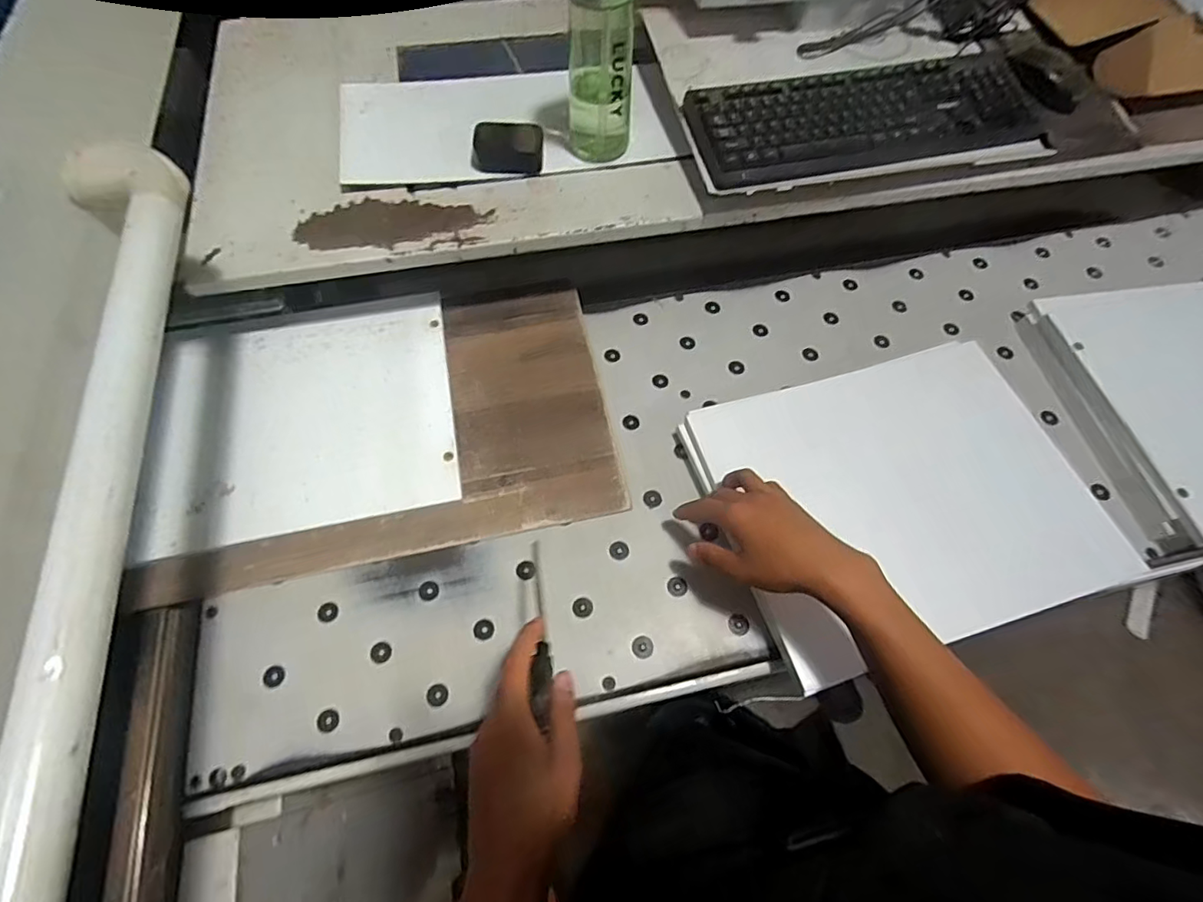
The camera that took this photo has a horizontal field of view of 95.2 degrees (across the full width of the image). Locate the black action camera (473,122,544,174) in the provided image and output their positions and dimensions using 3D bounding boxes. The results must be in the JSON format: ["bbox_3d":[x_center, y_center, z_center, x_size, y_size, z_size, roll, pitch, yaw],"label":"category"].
[{"bbox_3d":[-0.112,-0.363,0.659,0.081,0.035,0.043,3,64,0],"label":"black action camera"}]

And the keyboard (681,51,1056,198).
[{"bbox_3d":[0.325,-0.398,0.670,0.441,0.047,0.149,-12,65,-7],"label":"keyboard"}]

